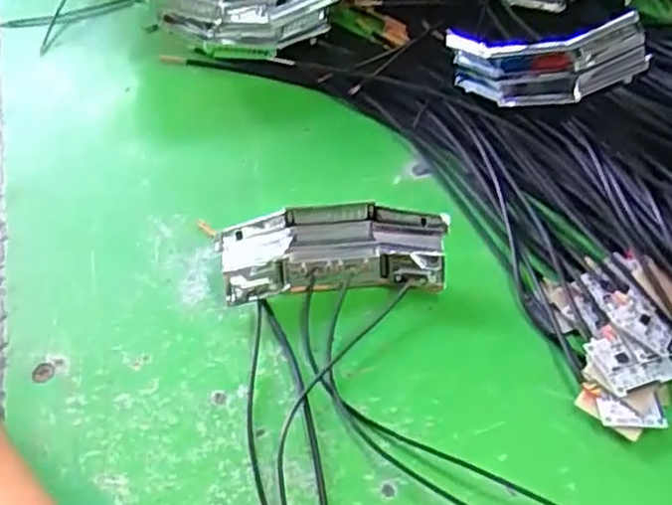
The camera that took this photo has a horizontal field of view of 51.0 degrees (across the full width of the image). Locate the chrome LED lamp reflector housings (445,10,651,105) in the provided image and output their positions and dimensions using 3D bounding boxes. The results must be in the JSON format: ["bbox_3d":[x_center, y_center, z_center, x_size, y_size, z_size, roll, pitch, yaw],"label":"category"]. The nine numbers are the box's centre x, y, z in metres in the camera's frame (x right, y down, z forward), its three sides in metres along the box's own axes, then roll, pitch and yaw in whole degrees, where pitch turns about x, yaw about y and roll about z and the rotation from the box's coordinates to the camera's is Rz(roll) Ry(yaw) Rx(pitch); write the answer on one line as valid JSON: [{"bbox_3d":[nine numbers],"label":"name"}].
[{"bbox_3d":[0.101,-0.093,0.349,0.094,0.037,0.017,6,46,38],"label":"chrome LED lamp reflector housings"}]

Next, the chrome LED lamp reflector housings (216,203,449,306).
[{"bbox_3d":[-0.001,0.001,0.314,0.095,0.027,0.034,-4,52,1],"label":"chrome LED lamp reflector housings"}]

